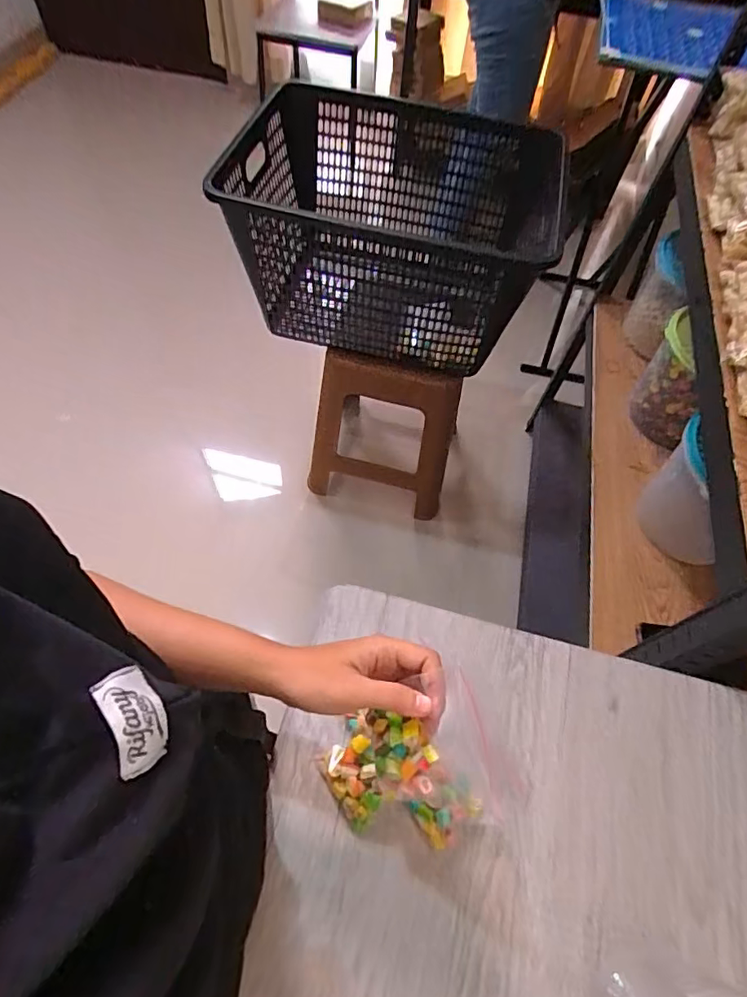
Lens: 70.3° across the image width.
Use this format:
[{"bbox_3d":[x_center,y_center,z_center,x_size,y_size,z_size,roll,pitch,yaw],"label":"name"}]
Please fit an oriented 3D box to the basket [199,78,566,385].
[{"bbox_3d":[0.023,-0.501,1.009,0.553,0.286,0.453,12,59,3],"label":"basket"}]

